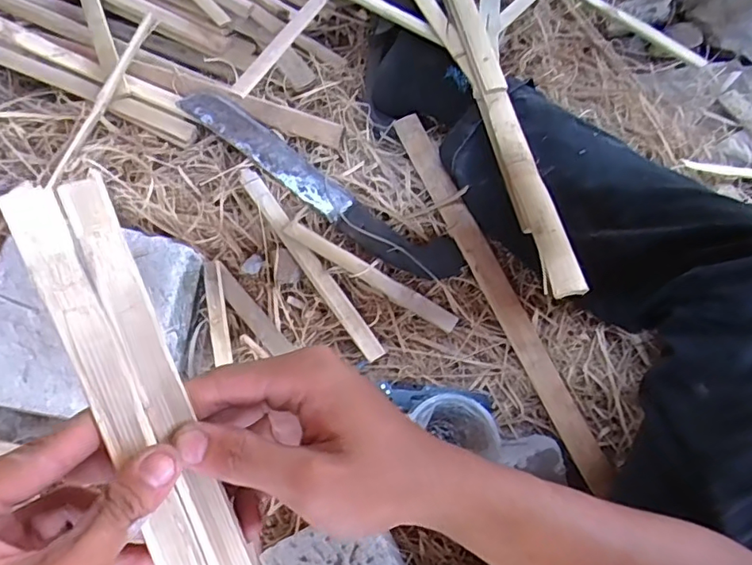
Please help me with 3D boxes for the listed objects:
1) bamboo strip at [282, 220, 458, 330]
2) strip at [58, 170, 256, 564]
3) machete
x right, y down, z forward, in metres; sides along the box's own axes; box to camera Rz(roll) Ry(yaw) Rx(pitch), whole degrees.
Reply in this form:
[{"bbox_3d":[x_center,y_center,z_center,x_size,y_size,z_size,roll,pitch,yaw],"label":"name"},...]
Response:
[{"bbox_3d":[-0.007,-0.009,0.595,0.210,0.007,0.021,32,99,7],"label":"bamboo strip"},{"bbox_3d":[-0.079,0.095,0.246,0.018,0.008,0.290,-20,97,-8],"label":"strip"},{"bbox_3d":[-0.072,-0.114,0.635,0.384,0.027,0.057,33,72,12],"label":"machete"}]

